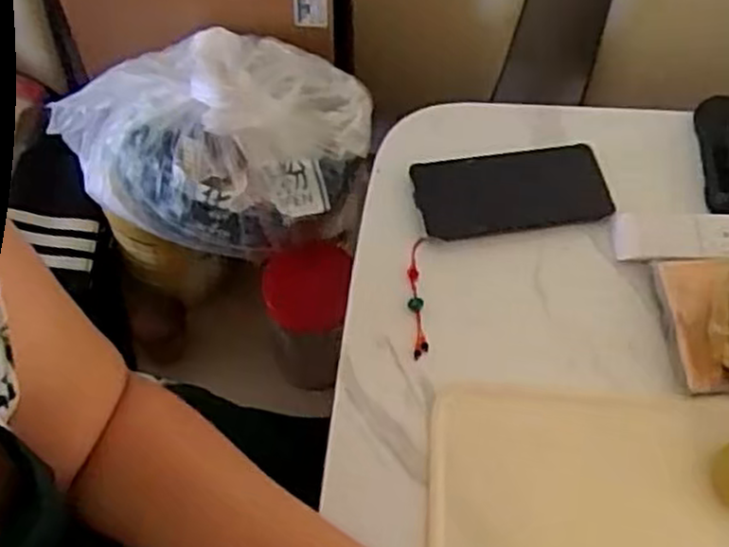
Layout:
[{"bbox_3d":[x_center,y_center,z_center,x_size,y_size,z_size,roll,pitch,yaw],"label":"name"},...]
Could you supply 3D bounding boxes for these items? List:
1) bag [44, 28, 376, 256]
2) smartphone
[{"bbox_3d":[-0.132,-0.122,0.646,0.271,0.180,0.153,-10,64,-6],"label":"bag"},{"bbox_3d":[0.123,-0.069,0.622,0.159,0.007,0.075,-9,64,-4],"label":"smartphone"}]

